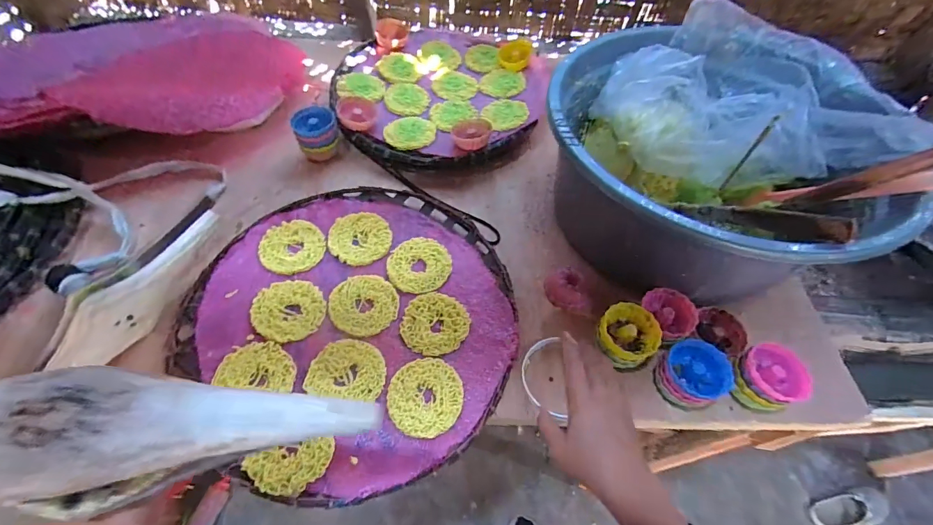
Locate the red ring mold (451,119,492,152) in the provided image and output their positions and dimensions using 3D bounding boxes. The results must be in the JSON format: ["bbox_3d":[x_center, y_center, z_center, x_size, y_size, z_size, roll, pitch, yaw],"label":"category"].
[{"bbox_3d":[0.007,-0.196,0.602,0.056,0.018,0.061,1,56,-2],"label":"red ring mold"}]

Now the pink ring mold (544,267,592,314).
[{"bbox_3d":[0.131,0.036,0.502,0.053,0.031,0.056,-2,56,-4],"label":"pink ring mold"}]

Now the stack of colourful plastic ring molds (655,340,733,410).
[{"bbox_3d":[0.245,0.122,0.427,0.077,0.050,0.064,-18,59,-15],"label":"stack of colourful plastic ring molds"}]

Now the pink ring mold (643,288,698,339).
[{"bbox_3d":[0.242,0.061,0.471,0.059,0.019,0.058,13,76,24],"label":"pink ring mold"}]

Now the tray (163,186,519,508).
[{"bbox_3d":[-0.121,0.057,0.468,0.343,0.022,0.376,1,56,-2],"label":"tray"}]

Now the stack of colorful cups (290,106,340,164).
[{"bbox_3d":[-0.224,-0.191,0.594,0.063,0.063,0.056,-19,59,-15],"label":"stack of colorful cups"}]

